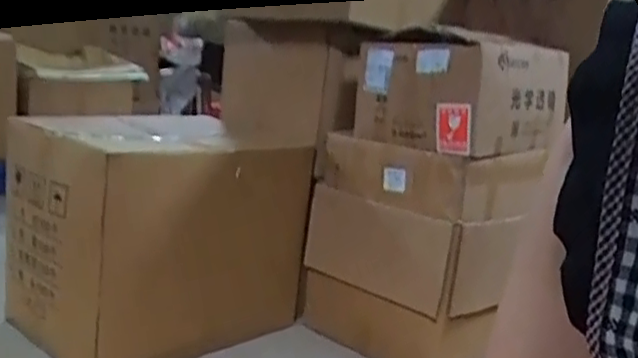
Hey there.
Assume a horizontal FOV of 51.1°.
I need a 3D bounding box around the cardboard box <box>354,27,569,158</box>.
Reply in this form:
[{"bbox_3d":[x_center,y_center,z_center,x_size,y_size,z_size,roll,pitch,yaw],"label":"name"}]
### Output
[{"bbox_3d":[0.344,-0.214,1.589,0.331,0.259,0.520,16,14,40],"label":"cardboard box"}]

